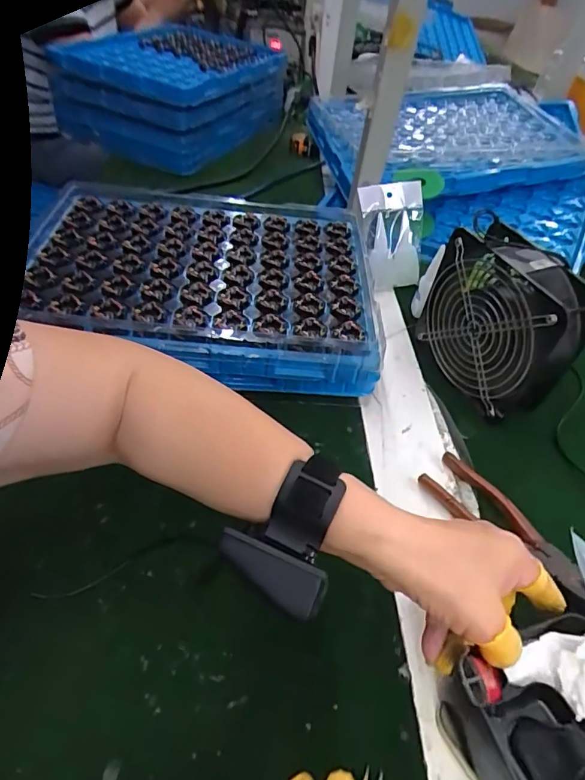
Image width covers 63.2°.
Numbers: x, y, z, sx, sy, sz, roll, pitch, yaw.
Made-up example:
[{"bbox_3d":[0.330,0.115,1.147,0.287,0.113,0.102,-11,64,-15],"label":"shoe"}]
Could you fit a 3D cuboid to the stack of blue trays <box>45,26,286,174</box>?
[{"bbox_3d":[-0.196,-0.564,0.898,0.276,0.119,0.404,25,49,15],"label":"stack of blue trays"}]

